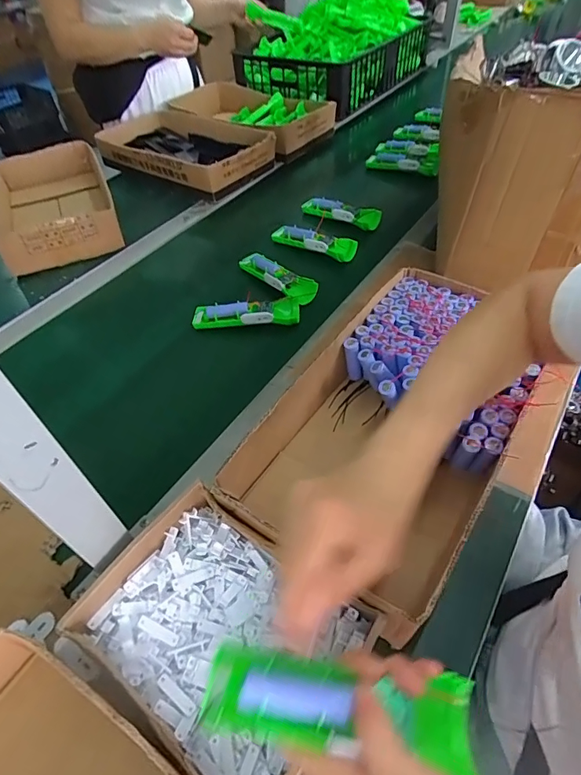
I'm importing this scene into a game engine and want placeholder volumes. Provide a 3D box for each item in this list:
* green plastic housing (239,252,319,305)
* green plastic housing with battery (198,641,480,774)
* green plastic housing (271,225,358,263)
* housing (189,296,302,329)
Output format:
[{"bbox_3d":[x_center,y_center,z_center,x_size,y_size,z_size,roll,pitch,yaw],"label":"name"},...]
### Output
[{"bbox_3d":[-0.017,-0.186,0.739,0.047,0.025,0.176,-33,54,-21],"label":"green plastic housing"},{"bbox_3d":[0.030,0.193,0.270,0.162,0.023,0.045,8,50,3],"label":"green plastic housing with battery"},{"bbox_3d":[0.036,-0.267,0.814,0.168,0.033,0.044,23,56,23],"label":"green plastic housing"},{"bbox_3d":[-0.069,-0.116,0.683,0.160,0.027,0.042,-2,49,4],"label":"housing"}]

